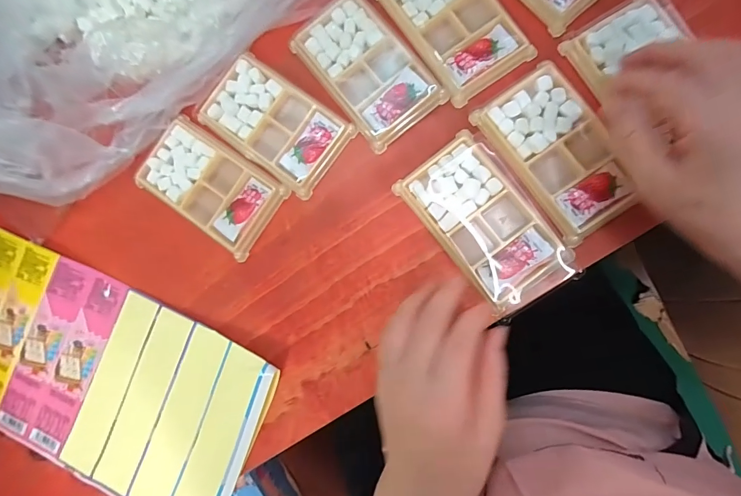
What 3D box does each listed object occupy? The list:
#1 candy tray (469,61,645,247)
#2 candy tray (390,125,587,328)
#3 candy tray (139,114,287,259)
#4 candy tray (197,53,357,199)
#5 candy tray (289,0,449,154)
[{"bbox_3d":[0.153,-0.079,0.302,0.077,0.015,0.132,-35,83,4],"label":"candy tray"},{"bbox_3d":[0.097,-0.020,0.309,0.080,0.014,0.144,-39,83,4],"label":"candy tray"},{"bbox_3d":[-0.150,-0.059,0.347,0.132,0.008,0.077,35,91,8],"label":"candy tray"},{"bbox_3d":[-0.088,-0.116,0.343,0.133,0.009,0.078,37,92,8],"label":"candy tray"},{"bbox_3d":[-0.005,-0.162,0.339,0.077,0.015,0.136,-40,83,3],"label":"candy tray"}]

